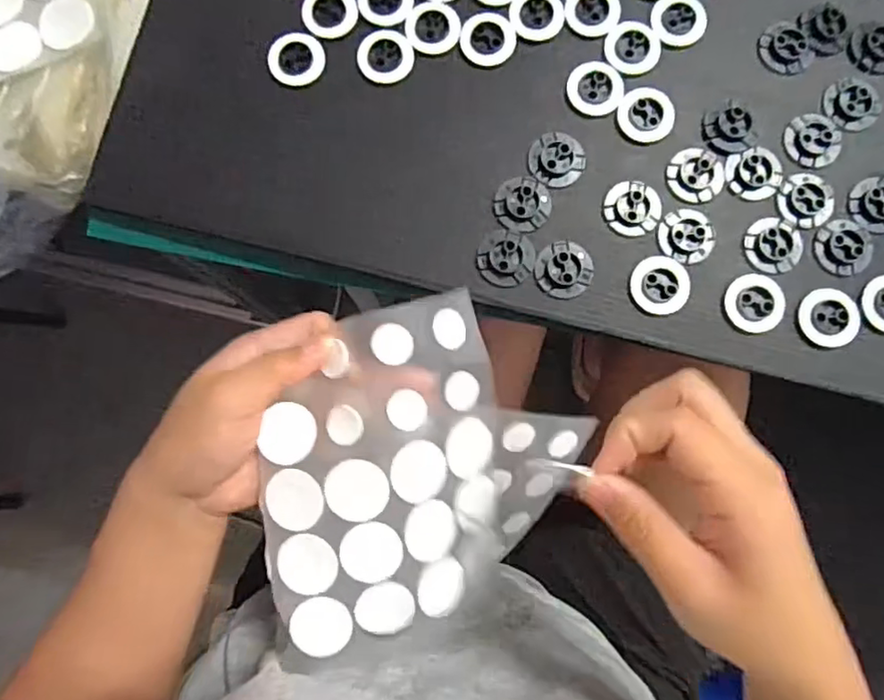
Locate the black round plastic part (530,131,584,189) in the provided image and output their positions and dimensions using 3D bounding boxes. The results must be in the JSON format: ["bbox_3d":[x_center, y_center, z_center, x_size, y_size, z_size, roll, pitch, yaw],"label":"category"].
[{"bbox_3d":[0.058,-0.096,0.309,0.027,0.004,0.028,0,84,-1],"label":"black round plastic part"}]

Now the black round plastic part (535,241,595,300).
[{"bbox_3d":[0.060,-0.040,0.304,0.028,0.004,0.028,0,84,-1],"label":"black round plastic part"}]

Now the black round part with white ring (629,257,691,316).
[{"bbox_3d":[0.107,-0.032,0.303,0.029,0.004,0.028,0,84,-1],"label":"black round part with white ring"}]

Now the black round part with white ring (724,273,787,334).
[{"bbox_3d":[0.153,-0.023,0.301,0.029,0.004,0.029,0,84,-1],"label":"black round part with white ring"}]

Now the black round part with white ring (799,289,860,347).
[{"bbox_3d":[0.188,-0.016,0.300,0.029,0.004,0.028,0,84,-1],"label":"black round part with white ring"}]

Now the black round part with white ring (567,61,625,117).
[{"bbox_3d":[0.078,-0.133,0.313,0.028,0.004,0.028,0,84,-1],"label":"black round part with white ring"}]

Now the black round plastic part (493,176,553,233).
[{"bbox_3d":[0.040,-0.073,0.306,0.028,0.004,0.027,0,84,-1],"label":"black round plastic part"}]

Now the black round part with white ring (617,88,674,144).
[{"bbox_3d":[0.103,-0.119,0.312,0.027,0.004,0.028,0,84,-1],"label":"black round part with white ring"}]

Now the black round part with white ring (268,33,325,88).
[{"bbox_3d":[-0.074,-0.149,0.317,0.028,0.004,0.027,0,84,-1],"label":"black round part with white ring"}]

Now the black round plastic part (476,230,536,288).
[{"bbox_3d":[0.032,-0.045,0.304,0.027,0.004,0.027,0,84,-1],"label":"black round plastic part"}]

